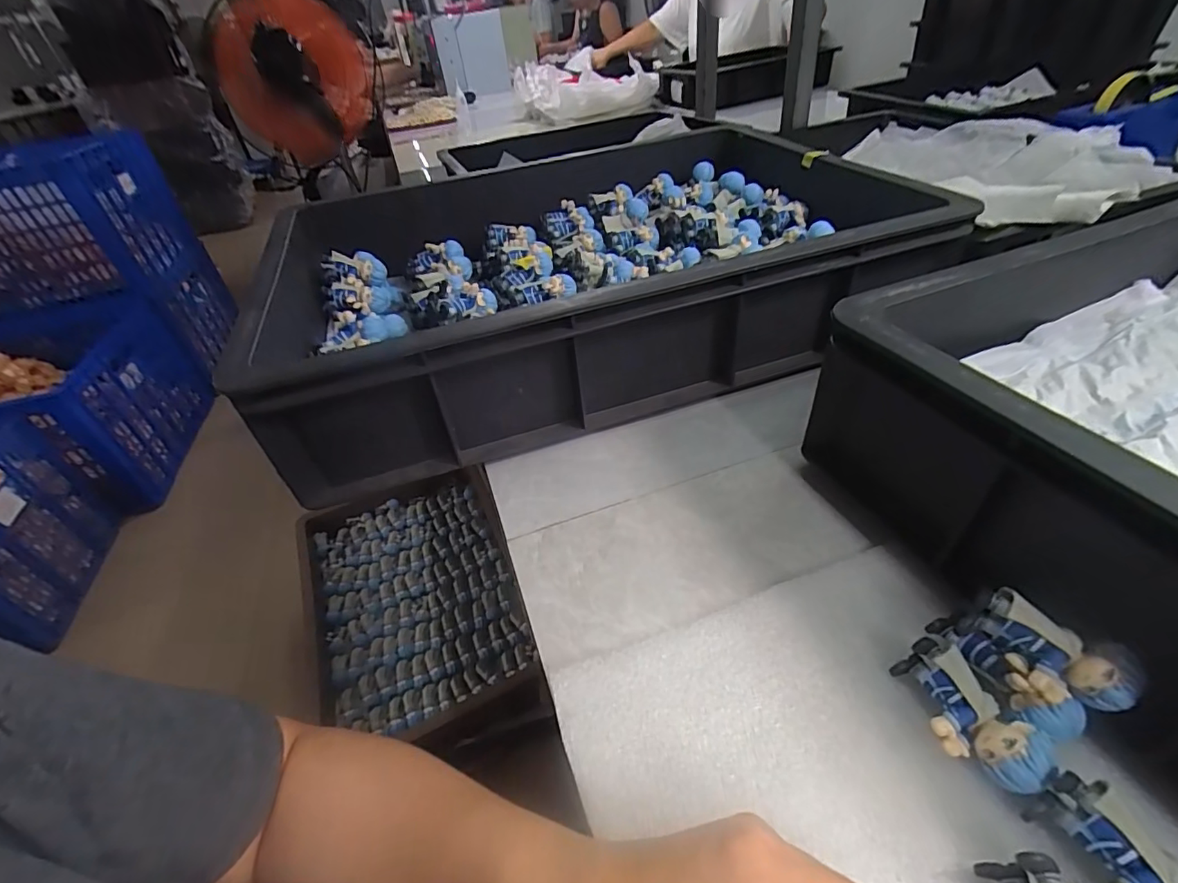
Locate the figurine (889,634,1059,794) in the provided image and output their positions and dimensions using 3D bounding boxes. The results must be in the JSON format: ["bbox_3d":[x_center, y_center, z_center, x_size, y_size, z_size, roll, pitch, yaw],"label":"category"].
[{"bbox_3d":[0.168,0.124,0.233,0.031,0.028,0.063,-23,43,-17],"label":"figurine"}]

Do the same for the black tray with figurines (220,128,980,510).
[{"bbox_3d":[-0.012,-0.201,0.570,0.587,0.124,0.461,-17,41,-11],"label":"black tray with figurines"}]

